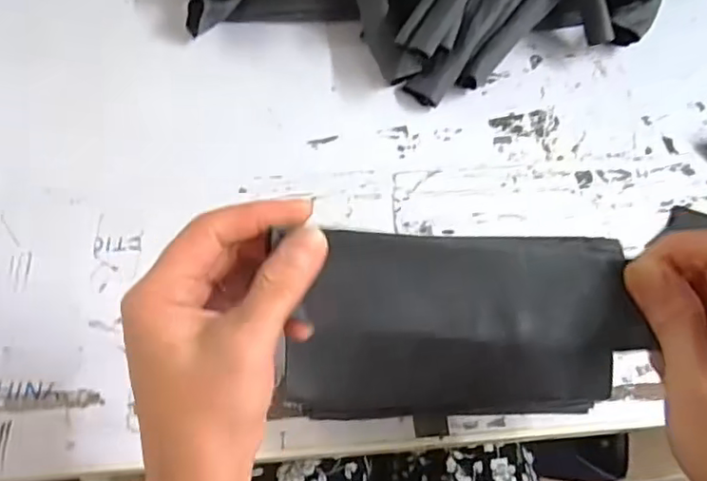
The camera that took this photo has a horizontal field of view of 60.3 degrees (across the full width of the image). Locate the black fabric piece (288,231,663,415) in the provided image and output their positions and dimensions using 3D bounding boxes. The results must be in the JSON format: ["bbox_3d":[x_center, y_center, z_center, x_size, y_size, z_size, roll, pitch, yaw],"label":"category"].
[{"bbox_3d":[0.050,0.040,0.279,0.155,0.005,0.083,1,98,0],"label":"black fabric piece"}]

